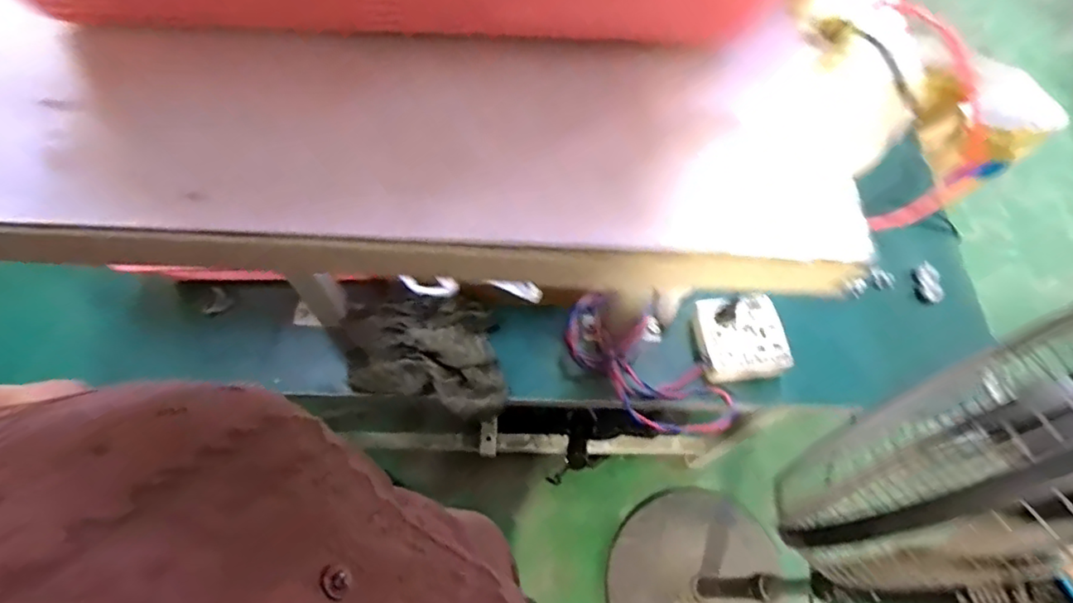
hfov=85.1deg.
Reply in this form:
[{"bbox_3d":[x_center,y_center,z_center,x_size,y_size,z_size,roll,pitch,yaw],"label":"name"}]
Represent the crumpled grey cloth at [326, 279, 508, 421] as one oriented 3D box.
[{"bbox_3d":[-0.124,0.048,0.647,0.199,0.040,0.127,16,62,7],"label":"crumpled grey cloth"}]

